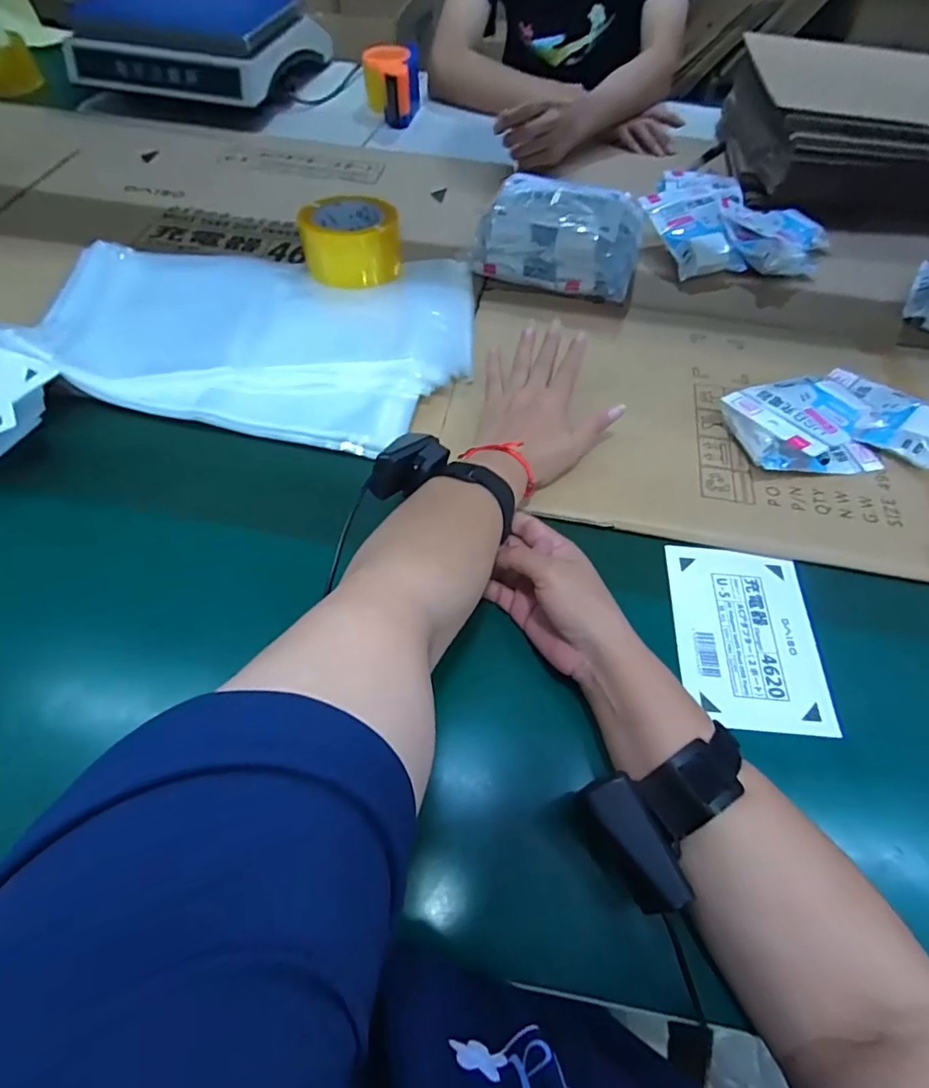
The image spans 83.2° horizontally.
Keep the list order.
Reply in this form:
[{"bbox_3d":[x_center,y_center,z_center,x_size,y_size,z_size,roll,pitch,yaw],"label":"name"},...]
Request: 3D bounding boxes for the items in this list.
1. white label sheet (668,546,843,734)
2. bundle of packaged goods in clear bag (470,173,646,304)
[{"bbox_3d":[0.220,0.070,0.410,0.106,0.004,0.145,4,58,2],"label":"white label sheet"},{"bbox_3d":[0.118,-0.373,0.630,0.186,0.061,0.153,15,58,8],"label":"bundle of packaged goods in clear bag"}]

